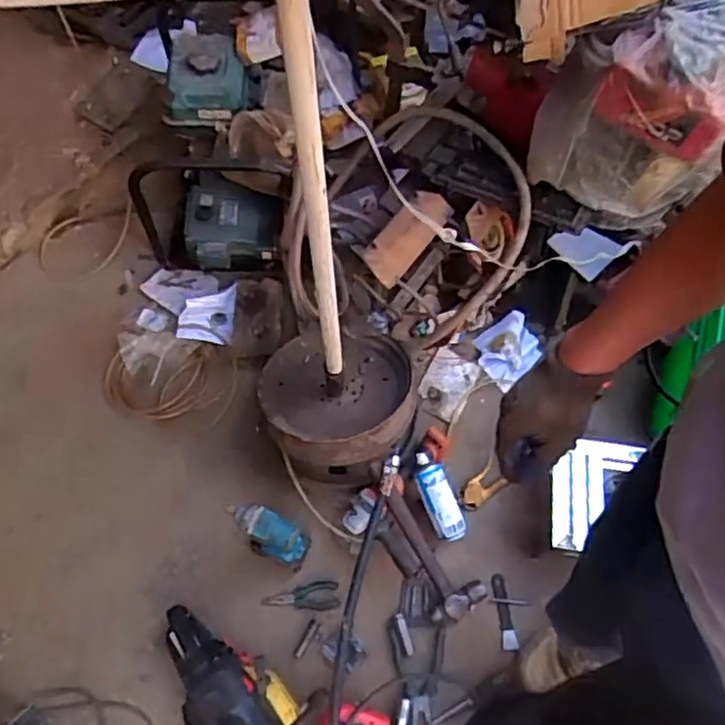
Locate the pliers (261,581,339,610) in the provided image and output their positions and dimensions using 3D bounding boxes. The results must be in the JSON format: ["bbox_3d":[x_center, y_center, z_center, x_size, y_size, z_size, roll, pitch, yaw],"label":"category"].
[{"bbox_3d":[-0.128,0.486,1.342,0.155,0.010,0.054,0,62,0],"label":"pliers"}]

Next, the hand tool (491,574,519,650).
[{"bbox_3d":[0.295,0.521,1.345,0.031,0.016,0.147,-8,74,-4],"label":"hand tool"}]

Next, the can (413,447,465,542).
[{"bbox_3d":[0.166,0.278,1.384,0.075,0.067,0.196,-21,83,-11],"label":"can"}]

